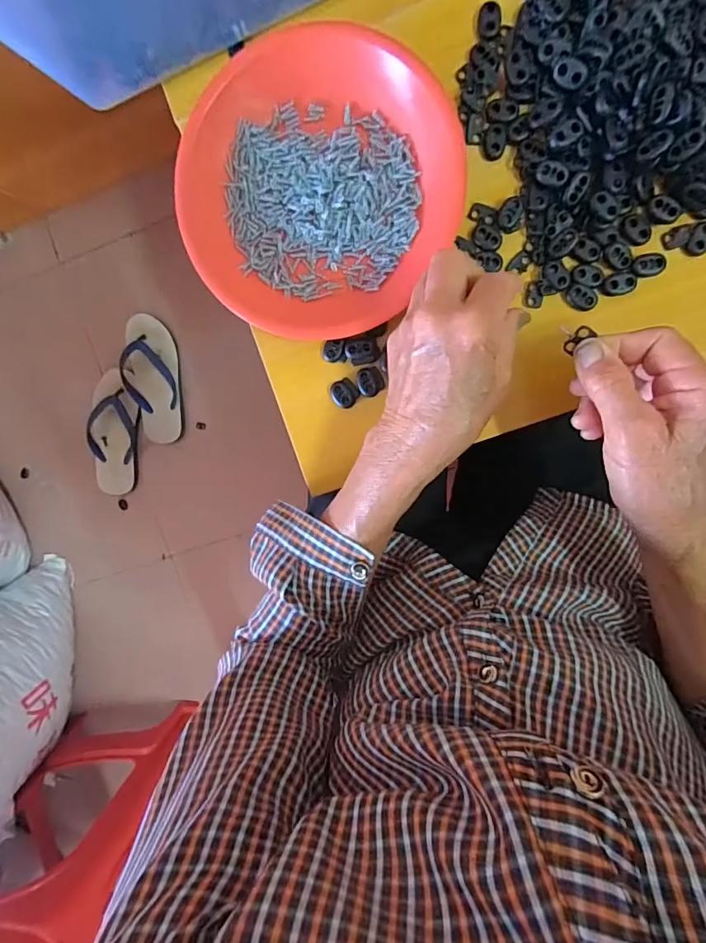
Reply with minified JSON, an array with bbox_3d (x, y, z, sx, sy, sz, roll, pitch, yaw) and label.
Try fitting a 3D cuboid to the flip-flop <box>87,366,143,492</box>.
[{"bbox_3d":[-0.458,-0.071,0.889,0.094,0.039,0.238,5,98,6],"label":"flip-flop"}]

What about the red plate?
[{"bbox_3d":[-0.026,-0.200,0.324,0.186,0.022,0.203,1,98,6],"label":"red plate"}]

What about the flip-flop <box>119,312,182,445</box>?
[{"bbox_3d":[-0.378,-0.171,0.871,0.097,0.038,0.229,1,98,6],"label":"flip-flop"}]

